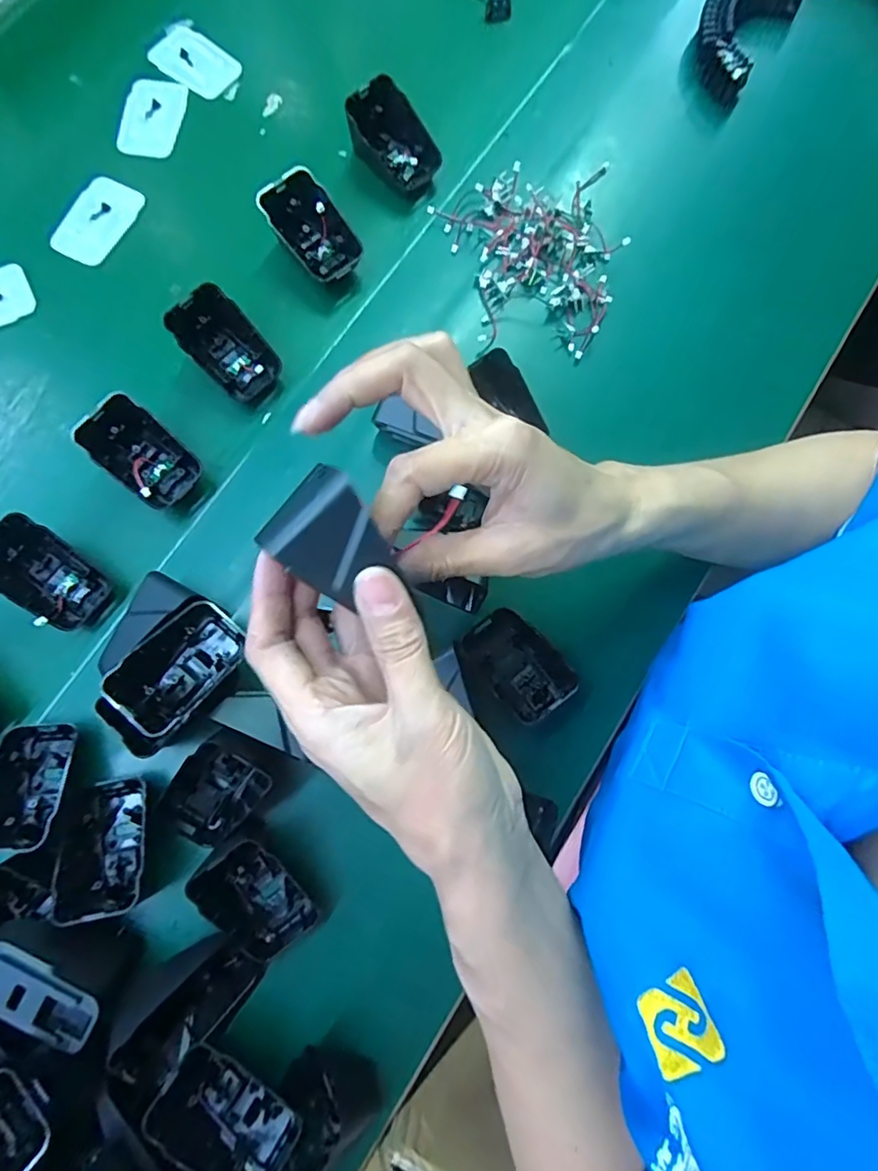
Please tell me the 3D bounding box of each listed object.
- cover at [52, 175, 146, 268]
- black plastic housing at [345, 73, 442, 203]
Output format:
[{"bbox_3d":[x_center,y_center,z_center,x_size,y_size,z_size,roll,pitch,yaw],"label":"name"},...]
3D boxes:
[{"bbox_3d":[-0.253,-0.270,0.424,0.045,0.007,0.069,29,79,4],"label":"cover"},{"bbox_3d":[-0.032,-0.322,0.413,0.065,0.036,0.043,40,80,6],"label":"black plastic housing"}]

